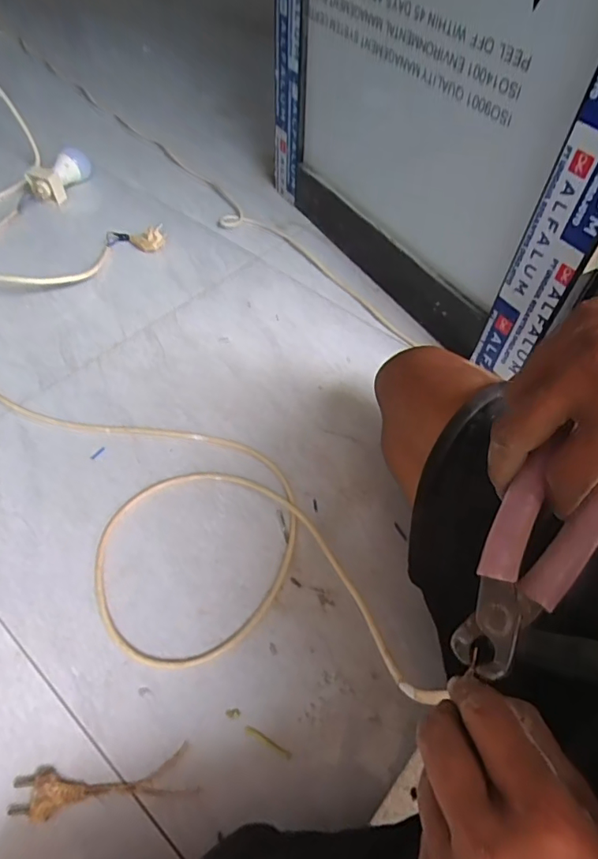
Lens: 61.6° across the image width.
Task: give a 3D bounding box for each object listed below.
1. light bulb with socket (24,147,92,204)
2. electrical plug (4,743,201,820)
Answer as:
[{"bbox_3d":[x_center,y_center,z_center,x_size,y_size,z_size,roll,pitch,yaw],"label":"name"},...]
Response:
[{"bbox_3d":[-0.451,-0.486,0.948,0.062,0.049,0.134,17,55,9],"label":"light bulb with socket"},{"bbox_3d":[-0.162,0.291,0.415,0.143,0.014,0.036,-5,54,-7],"label":"electrical plug"}]

